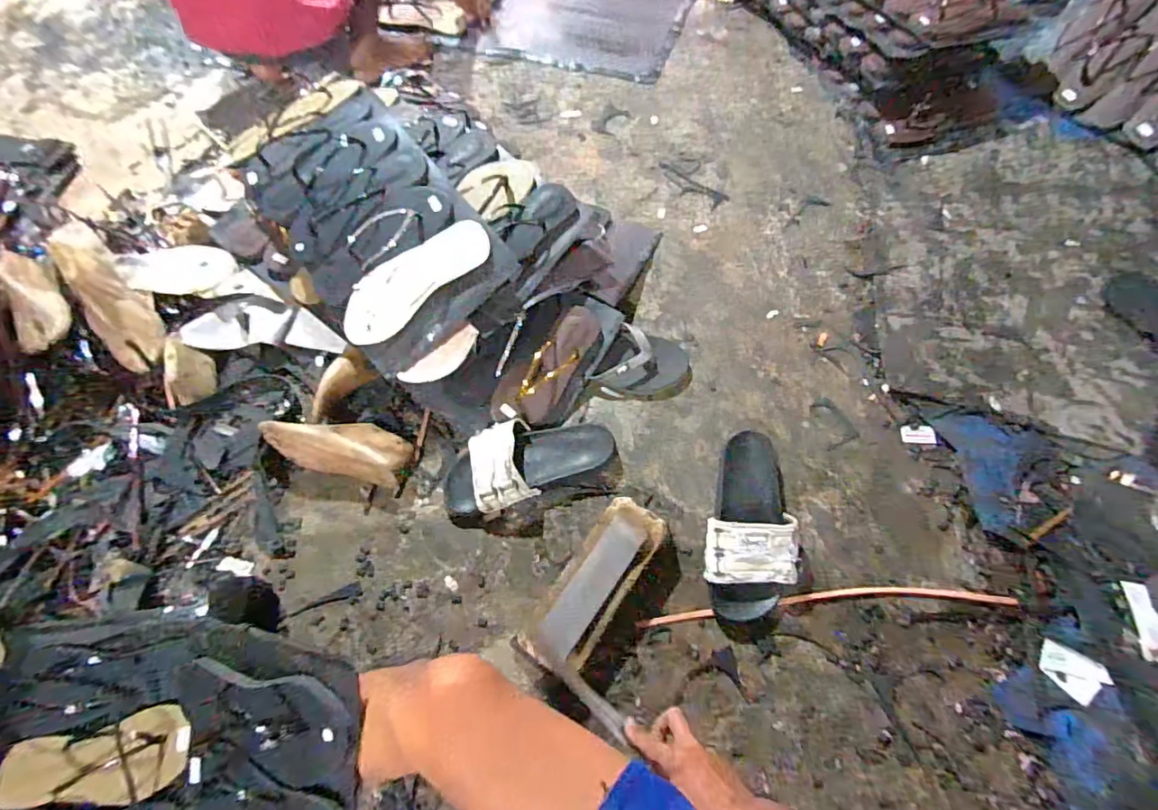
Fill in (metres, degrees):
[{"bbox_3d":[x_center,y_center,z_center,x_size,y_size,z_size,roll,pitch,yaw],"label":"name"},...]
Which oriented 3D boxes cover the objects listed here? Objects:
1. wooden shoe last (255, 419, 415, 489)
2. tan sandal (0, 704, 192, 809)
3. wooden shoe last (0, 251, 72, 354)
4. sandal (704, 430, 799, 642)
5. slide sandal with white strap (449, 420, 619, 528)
[{"bbox_3d":[-0.364,0.061,0.807,0.224,0.068,0.085,11,64,8],"label":"wooden shoe last"},{"bbox_3d":[-0.566,0.419,0.622,0.203,0.028,0.088,-11,63,-3],"label":"tan sandal"},{"bbox_3d":[-0.861,-0.166,0.844,0.050,0.053,0.175,-24,79,-9],"label":"wooden shoe last"},{"bbox_3d":[0.234,0.162,0.721,0.117,0.063,0.282,9,63,7],"label":"sandal"},{"bbox_3d":[-0.079,0.079,0.790,0.264,0.060,0.122,-20,64,-8],"label":"slide sandal with white strap"}]

